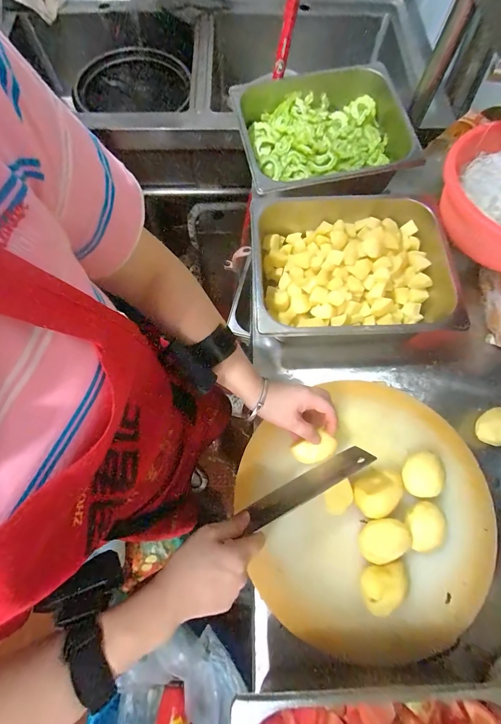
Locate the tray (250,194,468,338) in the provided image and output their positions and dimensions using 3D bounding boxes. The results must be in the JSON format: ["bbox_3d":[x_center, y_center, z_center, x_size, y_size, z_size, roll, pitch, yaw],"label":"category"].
[{"bbox_3d":[0.160,-0.149,0.505,0.306,0.087,0.249,0,71,-1],"label":"tray"}]

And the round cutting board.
[{"bbox_3d":[0.149,0.192,0.410,0.311,0.040,0.304,-4,65,8],"label":"round cutting board"}]

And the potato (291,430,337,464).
[{"bbox_3d":[0.088,0.117,0.427,0.057,0.025,0.035,-28,83,9],"label":"potato"}]

